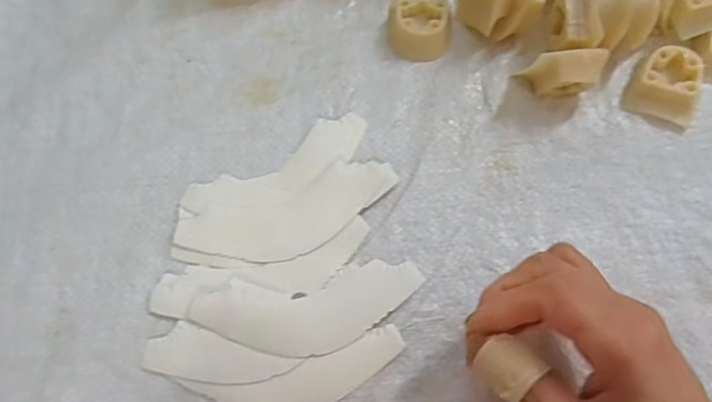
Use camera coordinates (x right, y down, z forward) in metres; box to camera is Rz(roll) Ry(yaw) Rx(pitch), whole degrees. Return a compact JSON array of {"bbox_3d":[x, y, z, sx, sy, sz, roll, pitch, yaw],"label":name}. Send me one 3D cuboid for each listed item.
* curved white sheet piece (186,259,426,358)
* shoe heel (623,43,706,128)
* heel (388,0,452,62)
[{"bbox_3d":[-0.024,0.057,0.290,0.116,0.004,0.041,-8,70,-2],"label":"curved white sheet piece"},{"bbox_3d":[0.181,-0.067,0.327,0.038,0.020,0.038,25,72,10],"label":"shoe heel"},{"bbox_3d":[0.040,-0.106,0.347,0.037,0.016,0.036,-1,69,1],"label":"heel"}]

